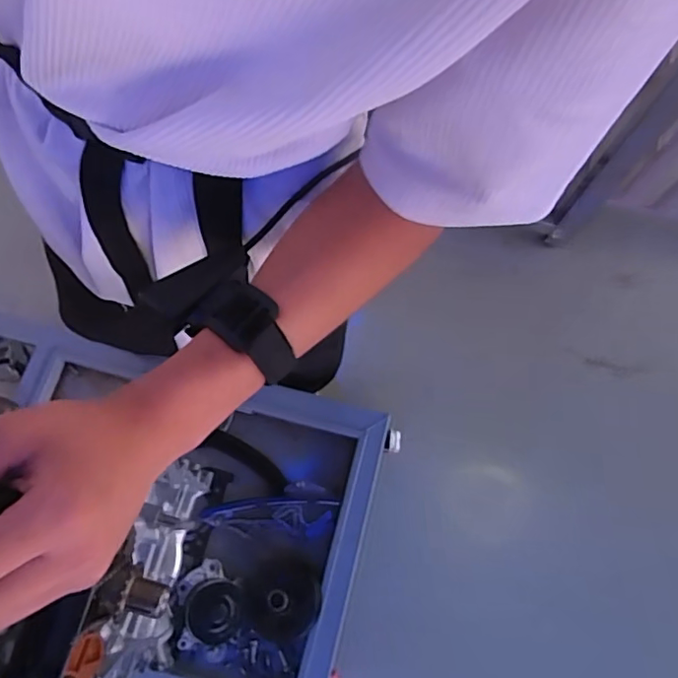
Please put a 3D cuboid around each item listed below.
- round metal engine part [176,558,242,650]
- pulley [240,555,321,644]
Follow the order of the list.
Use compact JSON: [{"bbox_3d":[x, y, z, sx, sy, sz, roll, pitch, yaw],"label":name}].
[{"bbox_3d":[-0.232,0.479,1.008,0.107,0.056,0.137,-6,73,-2],"label":"round metal engine part"},{"bbox_3d":[-0.107,0.480,1.019,0.139,0.050,0.144,2,73,0],"label":"pulley"}]

